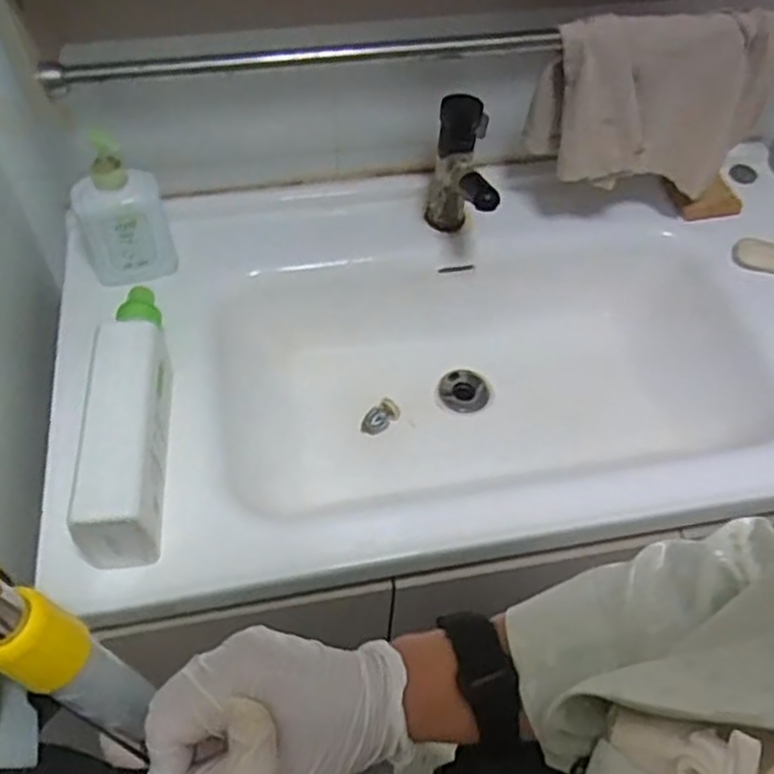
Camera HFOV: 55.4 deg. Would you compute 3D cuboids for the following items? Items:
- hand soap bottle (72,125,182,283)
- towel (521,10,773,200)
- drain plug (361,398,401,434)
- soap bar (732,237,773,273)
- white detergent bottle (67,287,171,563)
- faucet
[{"bbox_3d":[-0.283,-0.192,0.778,0.094,0.164,0.055,-22,57,-17],"label":"hand soap bottle"},{"bbox_3d":[0.283,-0.294,0.769,0.253,0.181,0.064,3,54,0],"label":"towel"},{"bbox_3d":[-0.008,0.036,0.885,0.024,0.029,0.049,38,61,23],"label":"drain plug"},{"bbox_3d":[0.459,-0.154,0.877,0.088,0.026,0.034,15,54,9],"label":"soap bar"},{"bbox_3d":[-0.232,0.016,0.674,0.061,0.082,0.285,-3,54,-4],"label":"white detergent bottle"},{"bbox_3d":[0.080,-0.213,0.822,0.057,0.167,0.140,1,54,-1],"label":"faucet"}]

